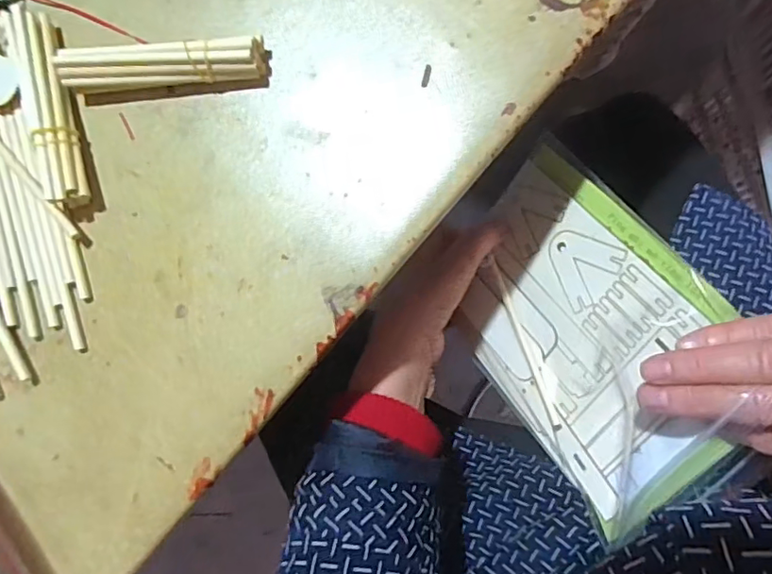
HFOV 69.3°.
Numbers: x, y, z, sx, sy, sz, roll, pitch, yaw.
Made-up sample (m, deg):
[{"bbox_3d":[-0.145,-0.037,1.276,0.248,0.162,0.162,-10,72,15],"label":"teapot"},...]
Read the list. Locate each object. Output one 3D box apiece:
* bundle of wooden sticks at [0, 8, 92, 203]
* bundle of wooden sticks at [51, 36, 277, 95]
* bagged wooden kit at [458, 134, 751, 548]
[{"bbox_3d":[-0.170,-0.091,0.283,0.019,0.020,0.102,-14,84,6],"label":"bundle of wooden sticks"},{"bbox_3d":[-0.111,-0.109,0.277,0.104,0.022,0.017,-3,86,7],"label":"bundle of wooden sticks"},{"bbox_3d":[0.118,0.025,0.345,0.140,0.010,0.206,-54,50,28],"label":"bagged wooden kit"}]

